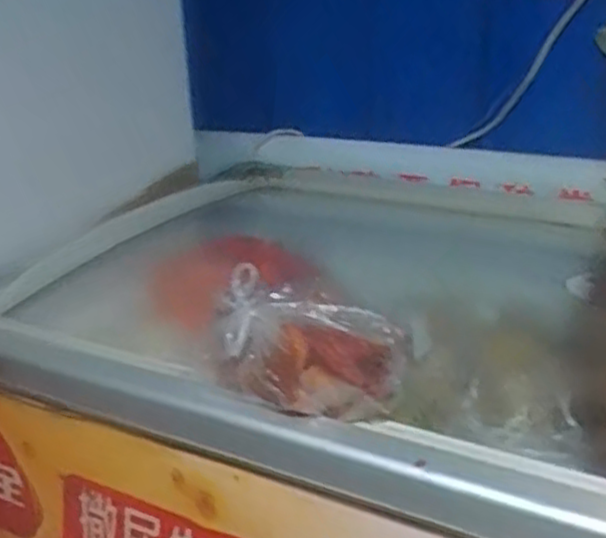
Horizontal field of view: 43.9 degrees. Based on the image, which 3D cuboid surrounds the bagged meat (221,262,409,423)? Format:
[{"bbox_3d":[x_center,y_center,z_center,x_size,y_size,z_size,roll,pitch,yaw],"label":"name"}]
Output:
[{"bbox_3d":[0.007,0.077,0.699,0.167,0.094,0.111,4,23,16],"label":"bagged meat"}]

